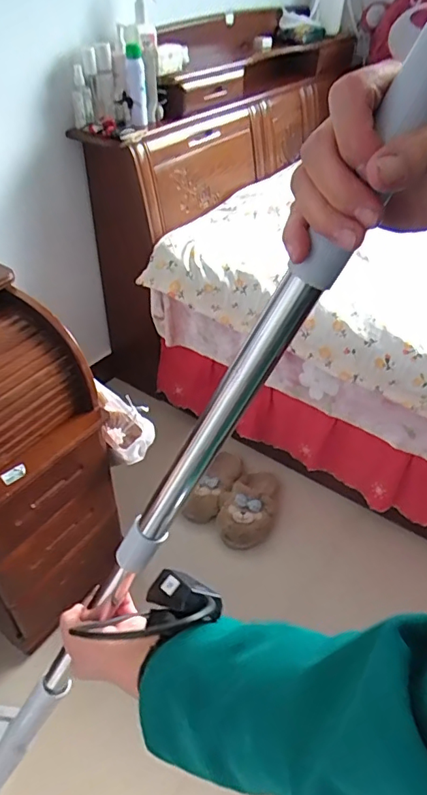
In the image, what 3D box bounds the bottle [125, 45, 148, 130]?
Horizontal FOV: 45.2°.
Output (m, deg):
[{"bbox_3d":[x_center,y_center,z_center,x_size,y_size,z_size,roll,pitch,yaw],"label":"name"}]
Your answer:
[{"bbox_3d":[-0.184,-0.745,1.226,0.041,0.174,0.028,-9,22,-12],"label":"bottle"}]

